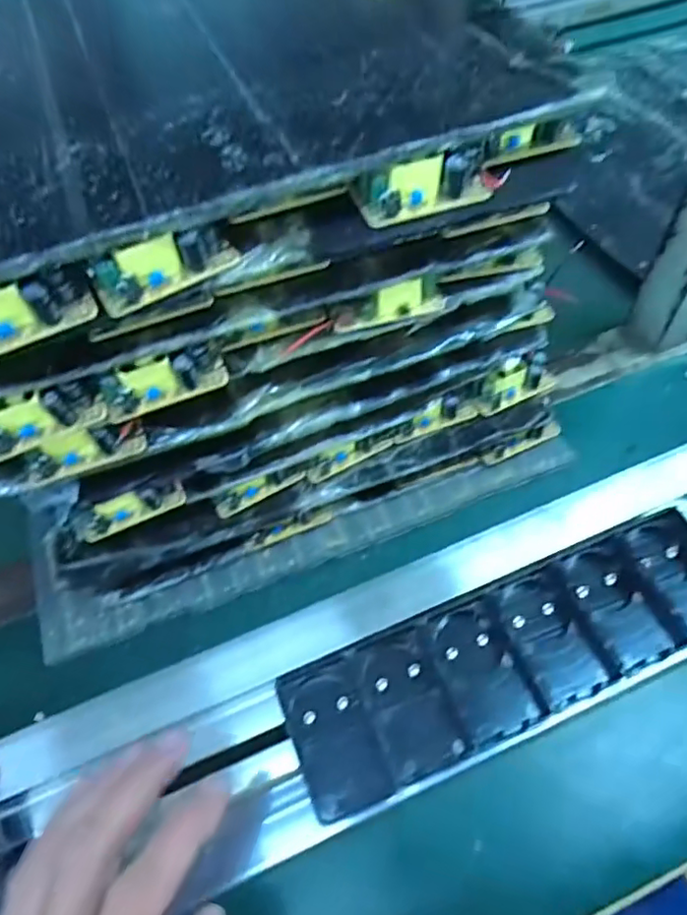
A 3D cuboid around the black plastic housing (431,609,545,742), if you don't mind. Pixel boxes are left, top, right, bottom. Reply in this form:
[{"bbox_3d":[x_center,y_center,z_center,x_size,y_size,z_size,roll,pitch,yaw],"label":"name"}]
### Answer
[{"bbox_3d":[0.073,0.116,0.326,0.039,0.011,0.064,-17,56,-7],"label":"black plastic housing"}]

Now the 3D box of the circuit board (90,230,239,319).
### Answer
[{"bbox_3d":[-0.080,-0.087,0.271,0.063,0.021,0.016,-27,58,-13],"label":"circuit board"}]

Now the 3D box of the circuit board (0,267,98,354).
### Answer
[{"bbox_3d":[-0.142,-0.062,0.261,0.064,0.022,0.015,-26,58,-13],"label":"circuit board"}]

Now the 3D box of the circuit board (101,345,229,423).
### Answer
[{"bbox_3d":[-0.094,-0.040,0.314,0.065,0.022,0.017,-22,57,-10],"label":"circuit board"}]

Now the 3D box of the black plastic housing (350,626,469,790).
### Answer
[{"bbox_3d":[0.034,0.130,0.319,0.042,0.015,0.069,-16,56,-6],"label":"black plastic housing"}]

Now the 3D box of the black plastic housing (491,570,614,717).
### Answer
[{"bbox_3d":[0.113,0.098,0.331,0.043,0.017,0.066,-18,56,-7],"label":"black plastic housing"}]

